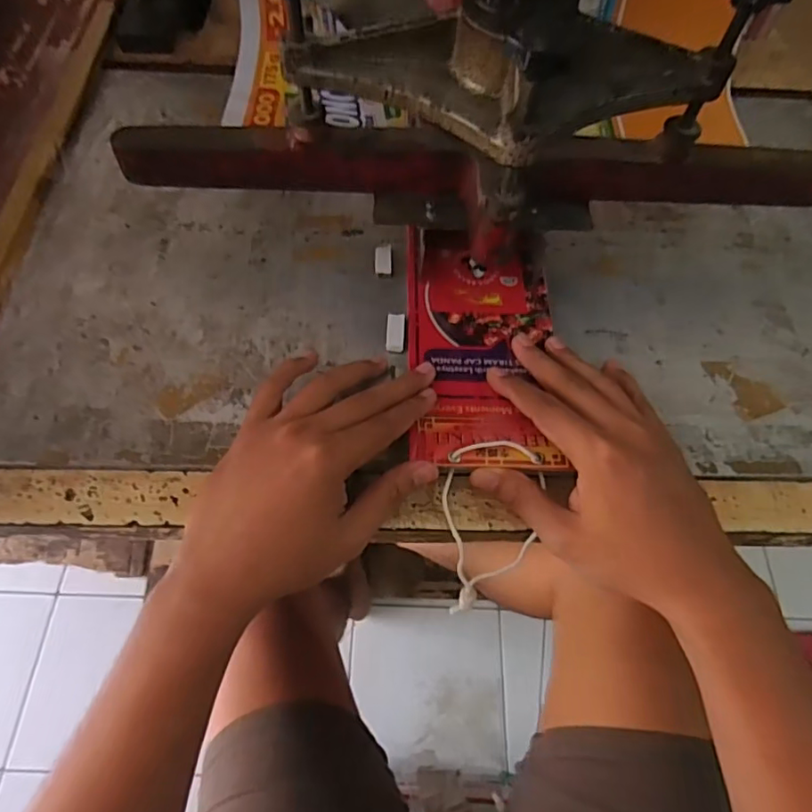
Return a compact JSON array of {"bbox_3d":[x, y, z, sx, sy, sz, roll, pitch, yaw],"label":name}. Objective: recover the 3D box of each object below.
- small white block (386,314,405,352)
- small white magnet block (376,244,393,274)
[{"bbox_3d":[-0.007,-0.051,0.395,0.013,0.006,0.028,2,63,-2],"label":"small white block"},{"bbox_3d":[-0.017,-0.111,0.425,0.012,0.004,0.027,0,63,-3],"label":"small white magnet block"}]

